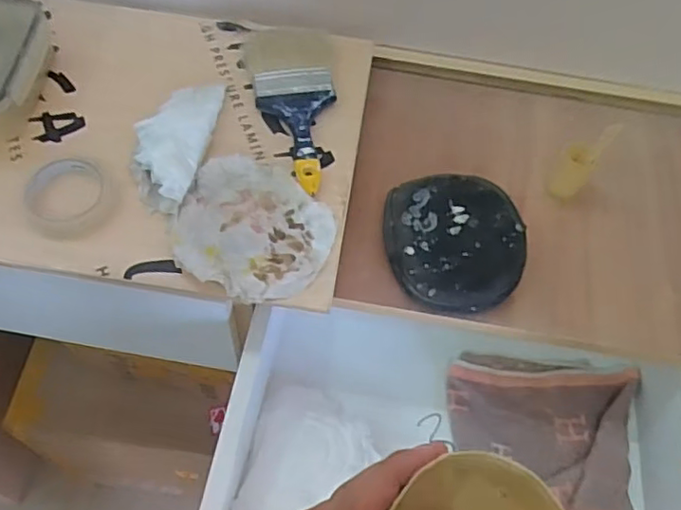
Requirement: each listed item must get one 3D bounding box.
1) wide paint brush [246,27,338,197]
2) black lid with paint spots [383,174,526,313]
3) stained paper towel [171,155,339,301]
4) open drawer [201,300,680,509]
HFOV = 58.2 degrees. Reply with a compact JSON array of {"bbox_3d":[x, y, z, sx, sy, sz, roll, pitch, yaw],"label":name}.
[{"bbox_3d":[-0.056,-0.182,0.729,0.102,0.028,0.239,-3,58,-5],"label":"wide paint brush"},{"bbox_3d":[0.126,-0.013,0.681,0.152,0.041,0.170,0,57,-3],"label":"black lid with paint spots"},{"bbox_3d":[-0.091,-0.031,0.651,0.158,0.029,0.157,16,58,7],"label":"stained paper towel"},{"bbox_3d":[0.117,0.229,0.679,0.536,0.142,0.374,7,57,1],"label":"open drawer"}]

